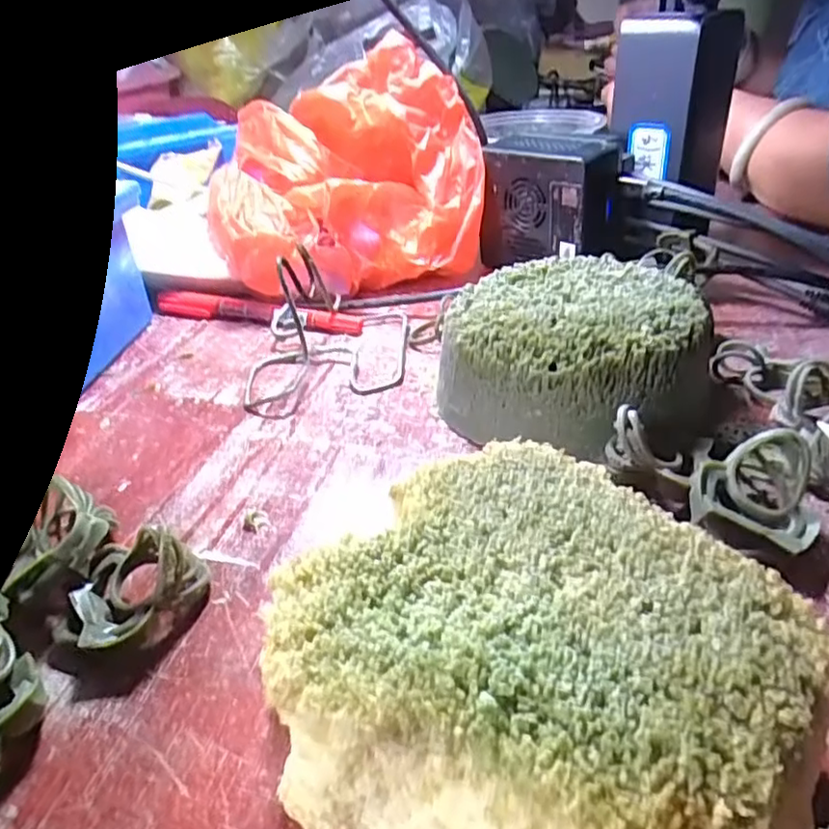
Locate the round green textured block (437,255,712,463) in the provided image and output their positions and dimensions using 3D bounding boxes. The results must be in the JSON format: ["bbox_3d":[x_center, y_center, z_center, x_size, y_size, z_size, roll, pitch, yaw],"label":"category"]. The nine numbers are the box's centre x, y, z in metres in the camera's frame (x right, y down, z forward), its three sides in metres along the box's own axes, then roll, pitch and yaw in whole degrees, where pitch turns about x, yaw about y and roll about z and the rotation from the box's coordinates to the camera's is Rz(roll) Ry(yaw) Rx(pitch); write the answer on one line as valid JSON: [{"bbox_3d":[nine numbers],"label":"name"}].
[{"bbox_3d":[0.064,-0.025,0.268,0.101,0.046,0.092,-4,33,3],"label":"round green textured block"}]

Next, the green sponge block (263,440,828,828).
[{"bbox_3d":[0.024,0.060,0.146,0.098,0.043,0.100,-31,40,-33],"label":"green sponge block"}]

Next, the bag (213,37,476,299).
[{"bbox_3d":[-0.049,-0.141,0.399,0.149,0.116,0.137,-23,36,-24],"label":"bag"}]

